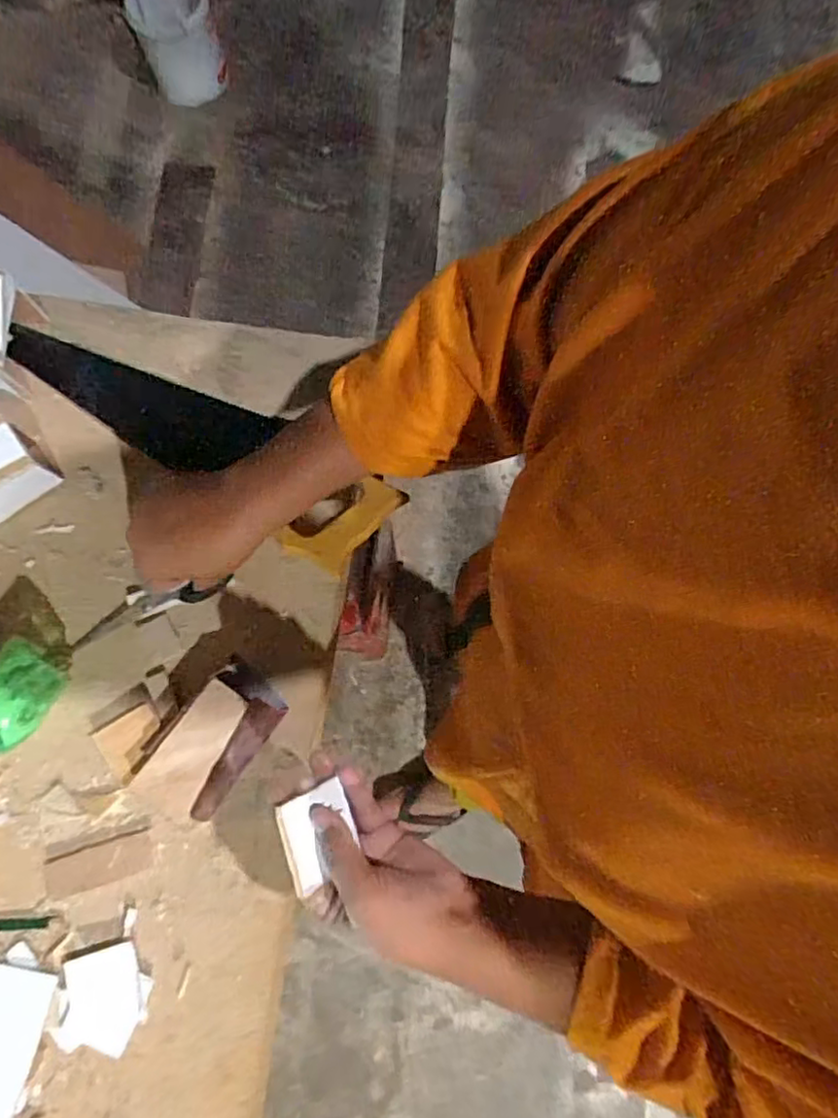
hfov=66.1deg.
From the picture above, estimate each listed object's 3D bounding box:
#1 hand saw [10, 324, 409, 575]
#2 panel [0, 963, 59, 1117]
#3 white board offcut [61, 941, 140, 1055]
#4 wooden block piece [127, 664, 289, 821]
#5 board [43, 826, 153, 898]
[{"bbox_3d":[-0.201,-0.123,0.578,0.393,0.029,0.093,34,80,7],"label":"hand saw"},{"bbox_3d":[-0.307,0.356,0.473,0.052,0.007,0.101,12,73,2],"label":"panel"},{"bbox_3d":[-0.234,0.326,0.477,0.055,0.005,0.069,-10,78,-2],"label":"white board offcut"},{"bbox_3d":[-0.165,0.145,0.512,0.069,0.025,0.115,34,80,7],"label":"wooden block piece"},{"bbox_3d":[-0.250,0.237,0.501,0.084,0.004,0.030,-16,78,-4],"label":"board"}]

